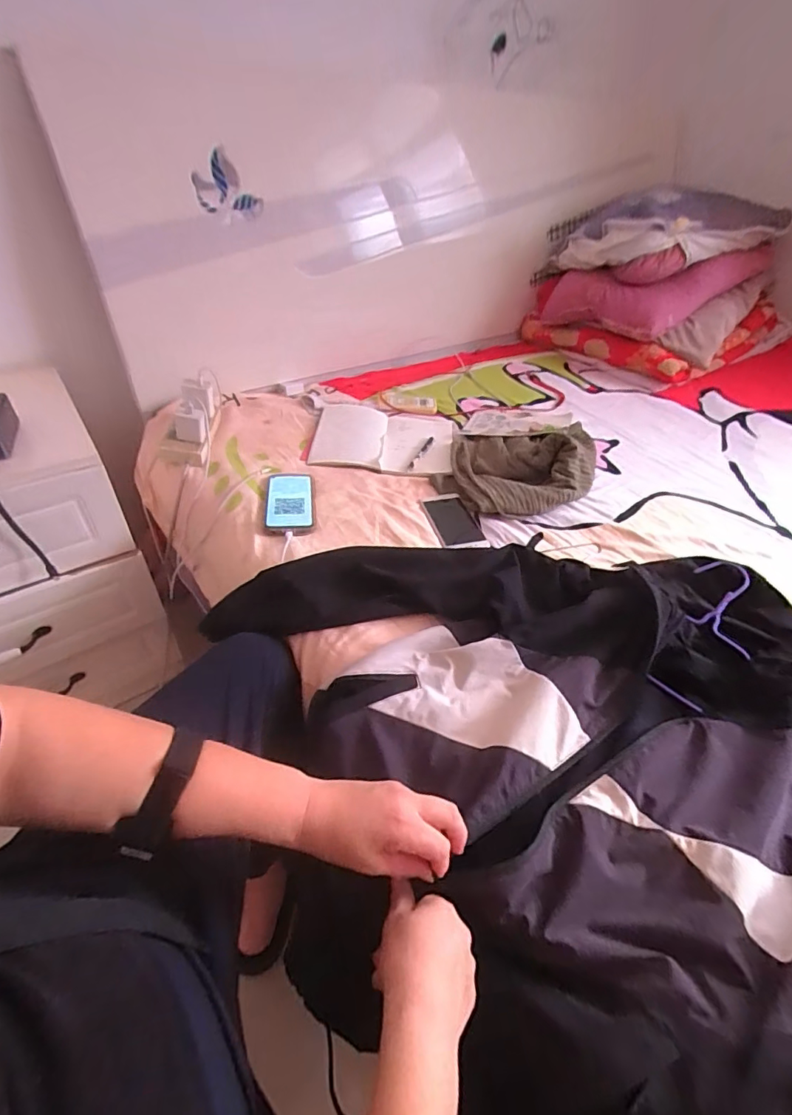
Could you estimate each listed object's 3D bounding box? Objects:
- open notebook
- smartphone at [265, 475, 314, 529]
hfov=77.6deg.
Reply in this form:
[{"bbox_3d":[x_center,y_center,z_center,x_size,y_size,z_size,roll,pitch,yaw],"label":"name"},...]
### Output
[{"bbox_3d":[-0.024,-0.245,0.993,0.270,0.034,0.223,3,42,1],"label":"open notebook"},{"bbox_3d":[-0.178,-0.095,0.818,0.076,0.008,0.149,-5,42,-8],"label":"smartphone"}]

